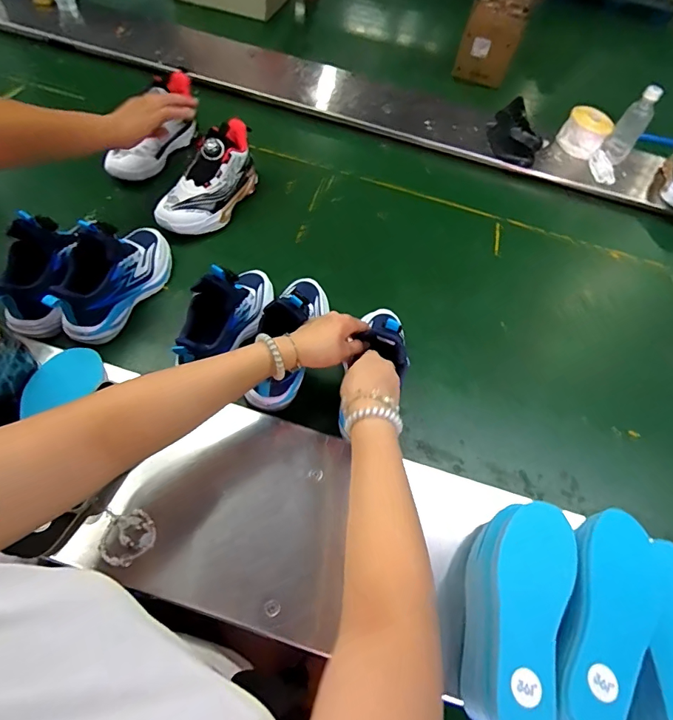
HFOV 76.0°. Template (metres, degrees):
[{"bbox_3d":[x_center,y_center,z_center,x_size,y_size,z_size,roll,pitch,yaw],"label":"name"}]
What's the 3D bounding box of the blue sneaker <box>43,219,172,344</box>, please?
[{"bbox_3d":[-0.335,-0.142,0.641,0.072,0.129,0.218,18,58,8],"label":"blue sneaker"}]

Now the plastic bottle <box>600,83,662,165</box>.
[{"bbox_3d":[0.685,-0.539,1.009,0.065,0.147,0.058,34,61,17],"label":"plastic bottle"}]

